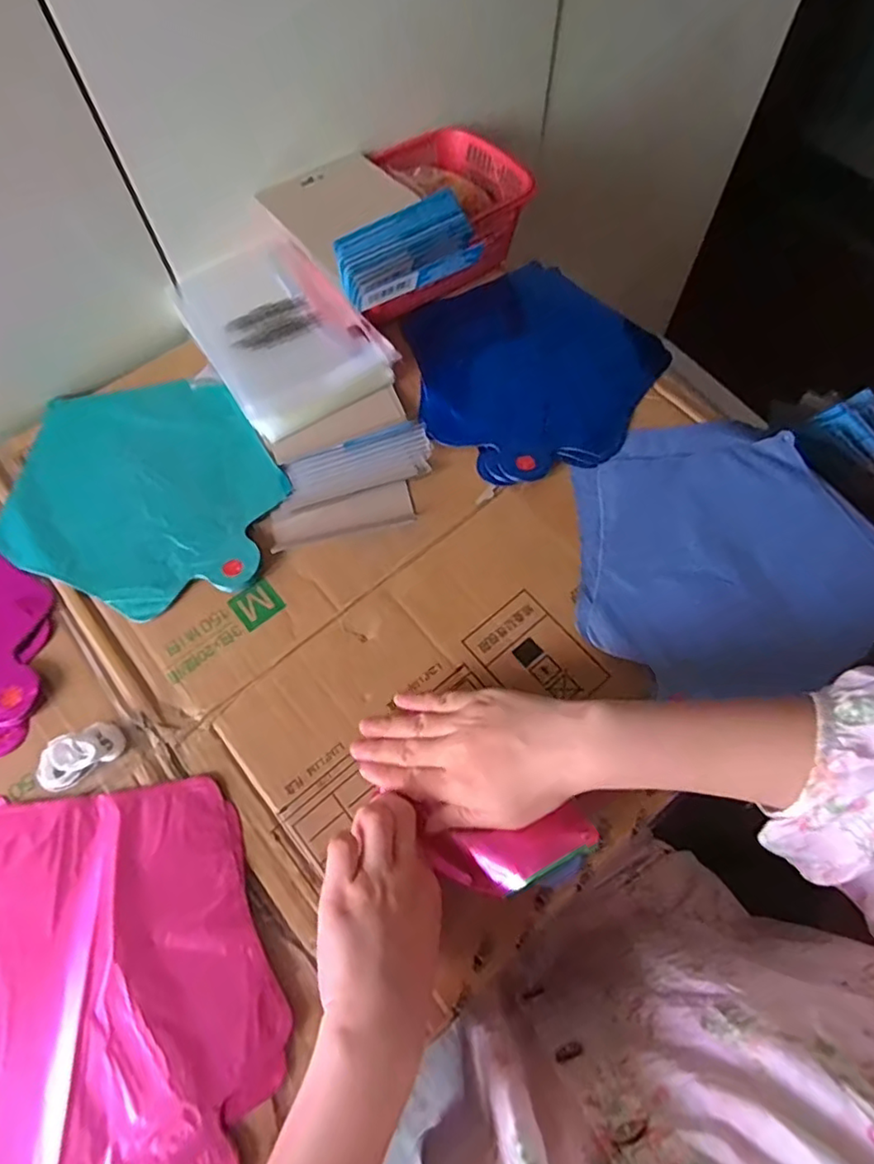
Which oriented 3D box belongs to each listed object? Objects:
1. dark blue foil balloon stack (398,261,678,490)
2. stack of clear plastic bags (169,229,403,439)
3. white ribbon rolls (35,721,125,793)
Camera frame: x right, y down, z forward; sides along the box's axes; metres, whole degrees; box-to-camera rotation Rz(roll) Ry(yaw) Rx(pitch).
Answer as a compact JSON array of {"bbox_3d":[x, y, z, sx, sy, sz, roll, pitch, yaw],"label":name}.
[{"bbox_3d":[0.083,-0.203,0.562,0.230,0.007,0.229,-40,71,-16],"label":"dark blue foil balloon stack"},{"bbox_3d":[-0.144,-0.232,0.564,0.138,0.023,0.204,-30,69,-13],"label":"stack of clear plastic bags"},{"bbox_3d":[-0.241,0.116,0.411,0.055,0.023,0.027,-37,70,-15],"label":"white ribbon rolls"}]

